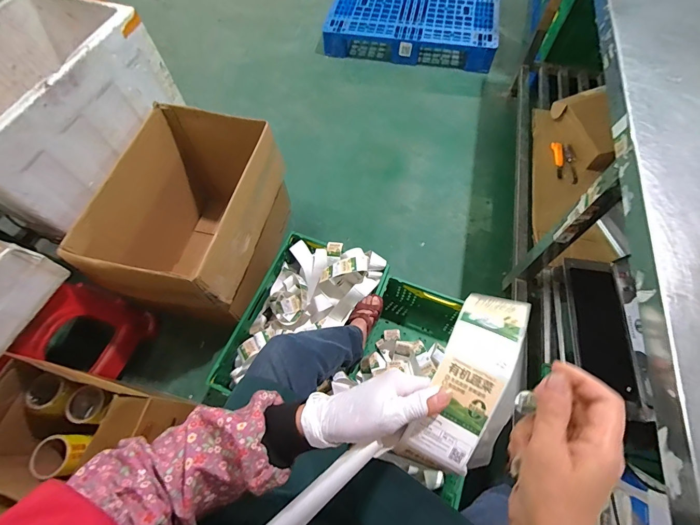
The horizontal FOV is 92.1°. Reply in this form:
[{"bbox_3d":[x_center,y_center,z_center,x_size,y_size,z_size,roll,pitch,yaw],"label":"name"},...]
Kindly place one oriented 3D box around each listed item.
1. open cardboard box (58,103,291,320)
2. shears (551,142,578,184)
[{"bbox_3d":[-0.521,-0.141,1.230,0.483,0.479,0.643,12,65,8],"label":"open cardboard box"},{"bbox_3d":[0.888,-0.417,1.400,0.075,0.035,0.197,-6,74,-1],"label":"shears"}]

